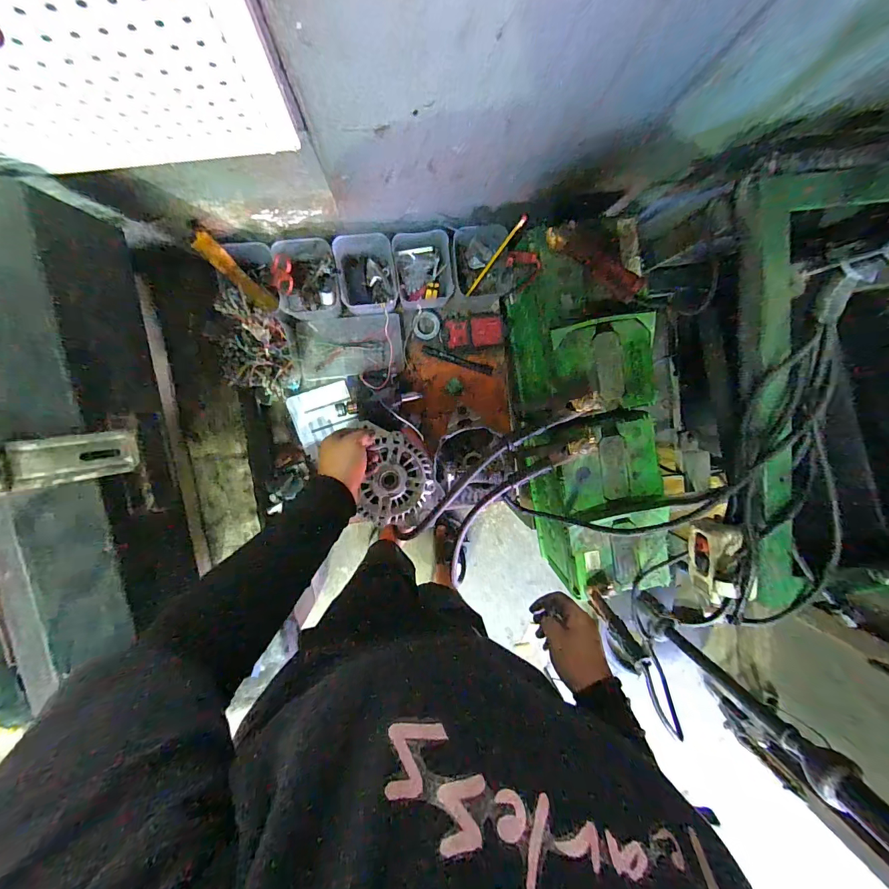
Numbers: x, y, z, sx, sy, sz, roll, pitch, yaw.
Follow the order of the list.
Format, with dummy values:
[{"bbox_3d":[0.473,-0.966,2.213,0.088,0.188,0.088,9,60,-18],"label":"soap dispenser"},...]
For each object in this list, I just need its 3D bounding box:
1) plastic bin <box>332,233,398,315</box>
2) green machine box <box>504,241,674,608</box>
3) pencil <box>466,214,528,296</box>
[{"bbox_3d":[-0.125,-0.269,0.650,0.091,0.078,0.105,-9,98,-5],"label":"plastic bin"},{"bbox_3d":[0.222,-0.045,0.715,0.223,0.205,0.568,-8,98,-5],"label":"green machine box"},{"bbox_3d":[0.081,-0.295,0.636,0.010,0.012,0.148,37,133,-9],"label":"pencil"}]

